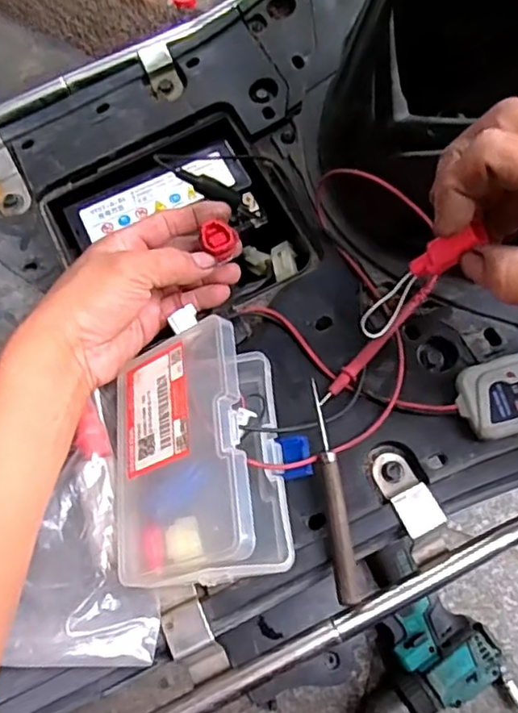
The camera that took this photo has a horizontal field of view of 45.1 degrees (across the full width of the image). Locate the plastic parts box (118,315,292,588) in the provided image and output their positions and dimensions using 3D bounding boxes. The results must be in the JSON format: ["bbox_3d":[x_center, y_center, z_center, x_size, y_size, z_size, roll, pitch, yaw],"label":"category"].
[{"bbox_3d":[-0.034,0.056,0.352,0.094,0.080,0.130,-4,69,-4],"label":"plastic parts box"}]

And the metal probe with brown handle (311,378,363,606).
[{"bbox_3d":[0.045,0.080,0.372,0.012,0.017,0.126,-6,69,-5],"label":"metal probe with brown handle"}]

